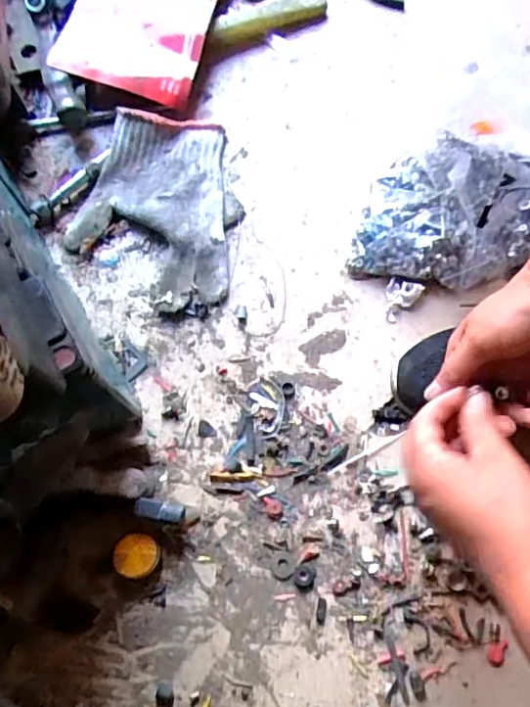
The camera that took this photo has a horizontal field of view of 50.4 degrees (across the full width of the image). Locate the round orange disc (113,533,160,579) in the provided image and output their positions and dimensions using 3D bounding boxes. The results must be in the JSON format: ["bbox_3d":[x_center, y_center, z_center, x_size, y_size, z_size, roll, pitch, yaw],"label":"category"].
[{"bbox_3d":[-0.105,0.164,0.459,0.036,0.015,0.032,11,73,3],"label":"round orange disc"}]

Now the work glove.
[{"bbox_3d":[-0.101,-0.148,0.554,0.158,0.030,0.189,14,74,4],"label":"work glove"}]

